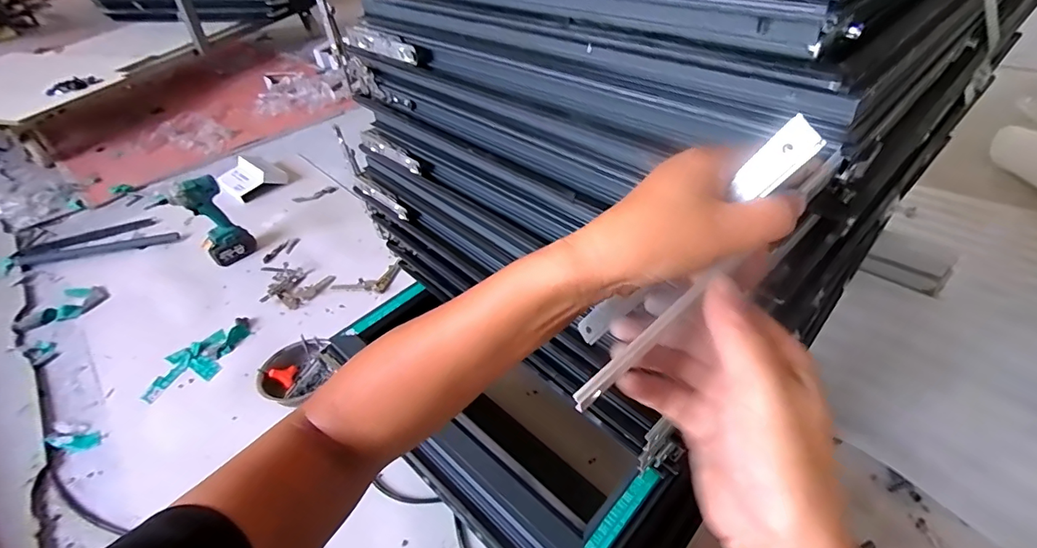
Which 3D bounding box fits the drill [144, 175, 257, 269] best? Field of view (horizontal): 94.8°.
[{"bbox_3d":[-0.885,-0.137,1.357,0.177,0.257,0.076,-29,47,-25],"label":"drill"}]

